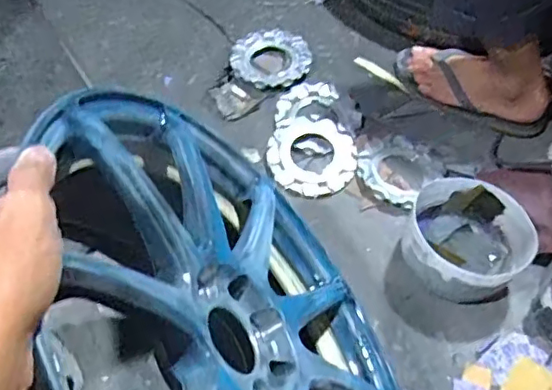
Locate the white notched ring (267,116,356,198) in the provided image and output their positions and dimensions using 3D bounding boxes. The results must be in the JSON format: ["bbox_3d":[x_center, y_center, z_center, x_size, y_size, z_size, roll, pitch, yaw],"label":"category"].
[{"bbox_3d":[0.056,-0.060,0.901,0.134,0.017,0.134,2,59,-3],"label":"white notched ring"}]

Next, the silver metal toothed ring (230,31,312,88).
[{"bbox_3d":[-0.009,-0.238,1.010,0.133,0.031,0.120,-3,59,-6],"label":"silver metal toothed ring"}]

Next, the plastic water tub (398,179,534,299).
[{"bbox_3d":[0.251,0.063,0.796,0.155,0.092,0.157,-27,65,-19],"label":"plastic water tub"}]

